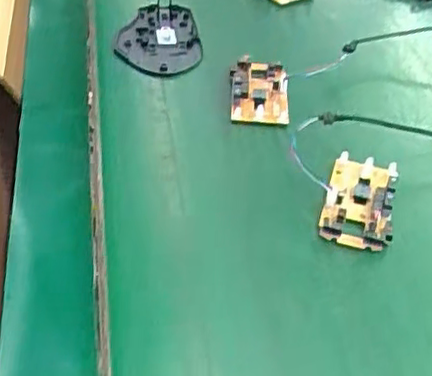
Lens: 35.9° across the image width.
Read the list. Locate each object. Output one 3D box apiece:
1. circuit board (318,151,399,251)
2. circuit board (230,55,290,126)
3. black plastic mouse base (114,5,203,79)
[{"bbox_3d":[0.098,0.006,0.452,0.045,0.012,0.083,13,44,9],"label":"circuit board"},{"bbox_3d":[0.034,-0.078,0.530,0.045,0.009,0.068,2,44,-2],"label":"circuit board"},{"bbox_3d":[-0.049,-0.131,0.587,0.072,0.010,0.106,4,44,0],"label":"black plastic mouse base"}]

